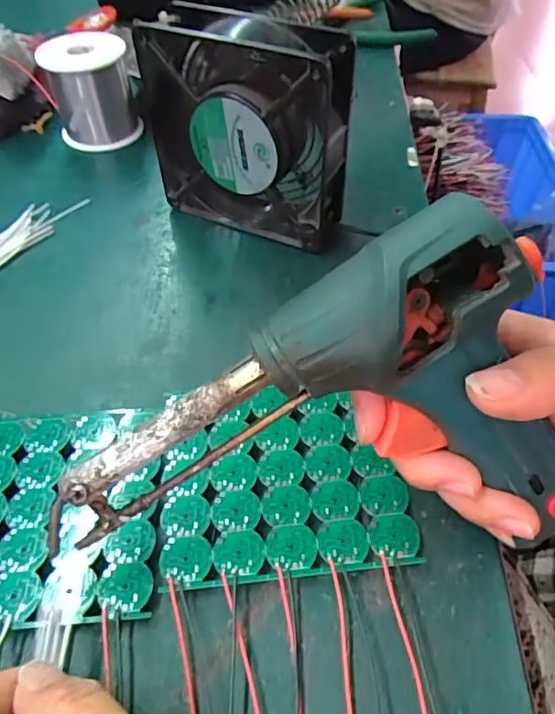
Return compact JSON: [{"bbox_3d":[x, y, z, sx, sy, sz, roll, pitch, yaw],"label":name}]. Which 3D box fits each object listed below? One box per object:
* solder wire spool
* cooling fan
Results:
[{"bbox_3d":[-0.149,-0.212,0.428,0.064,0.069,0.062,-14,51,-12],"label":"solder wire spool"},{"bbox_3d":[-0.020,-0.137,0.331,0.125,0.123,0.045,20,52,16],"label":"cooling fan"}]

